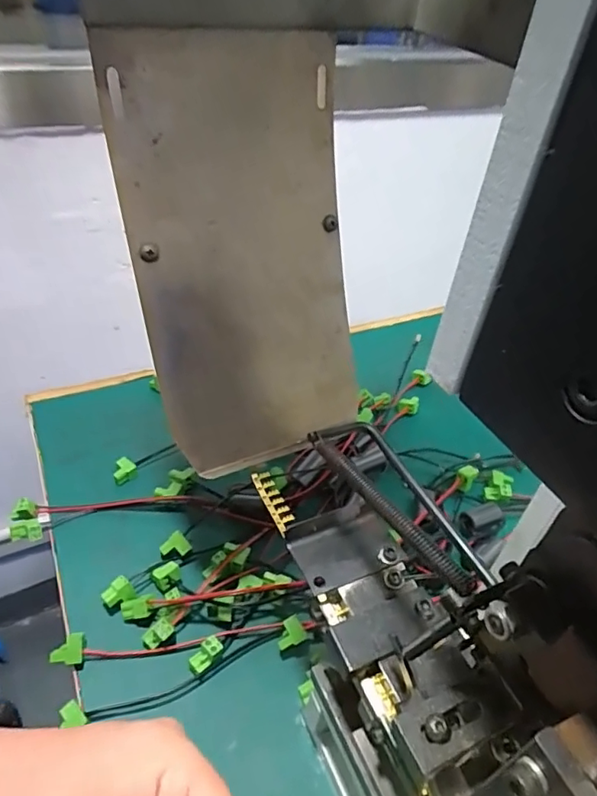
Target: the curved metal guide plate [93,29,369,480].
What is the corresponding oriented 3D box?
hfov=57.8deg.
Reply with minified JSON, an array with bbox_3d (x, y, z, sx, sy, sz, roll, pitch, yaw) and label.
[{"bbox_3d":[-0.025,-0.072,0.292,0.121,0.216,0.028,-17,22,-23],"label":"curved metal guide plate"}]

